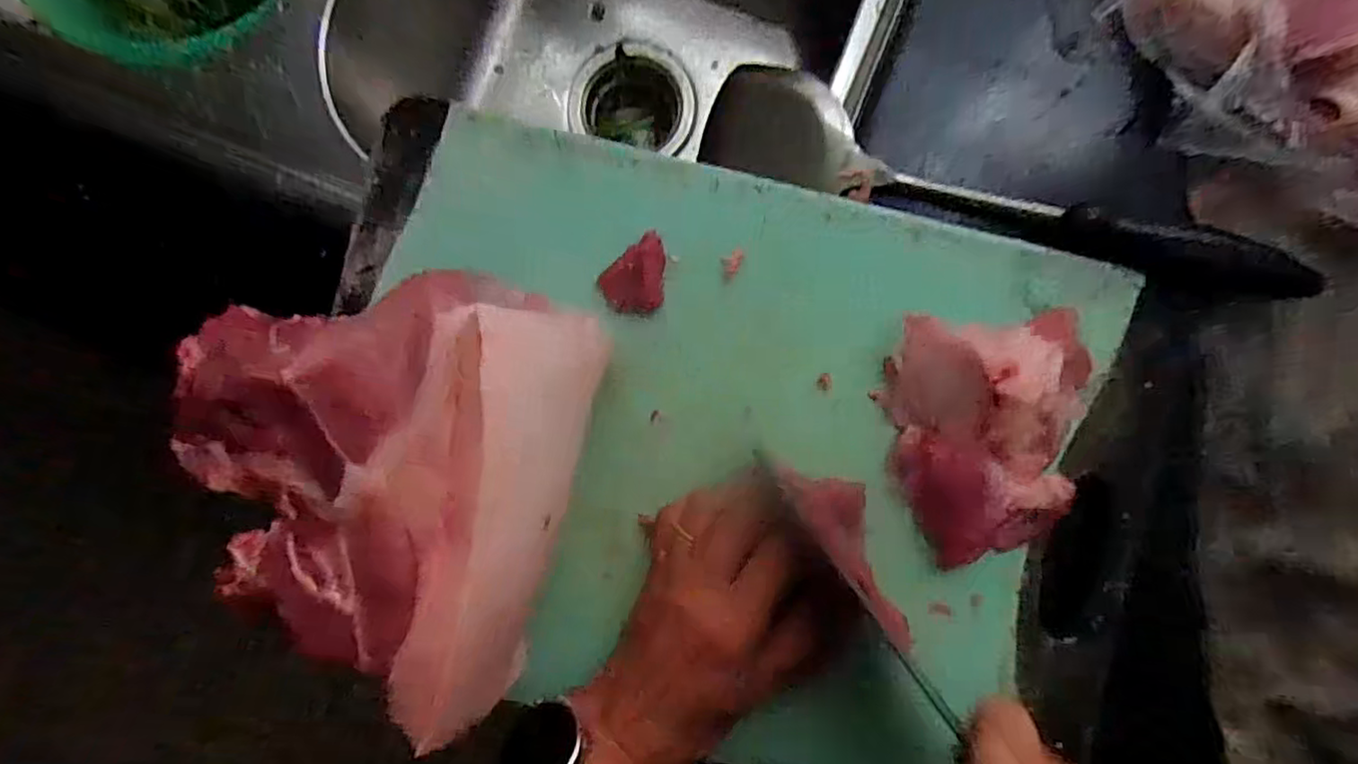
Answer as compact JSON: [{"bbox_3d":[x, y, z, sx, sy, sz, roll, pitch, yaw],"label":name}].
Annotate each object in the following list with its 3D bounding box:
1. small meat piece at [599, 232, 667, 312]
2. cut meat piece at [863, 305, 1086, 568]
[{"bbox_3d":[-0.020,-0.054,0.338,0.041,0.015,0.031,-42,88,0],"label":"small meat piece"},{"bbox_3d":[0.154,0.027,0.318,0.098,0.041,0.122,-2,93,3],"label":"cut meat piece"}]

